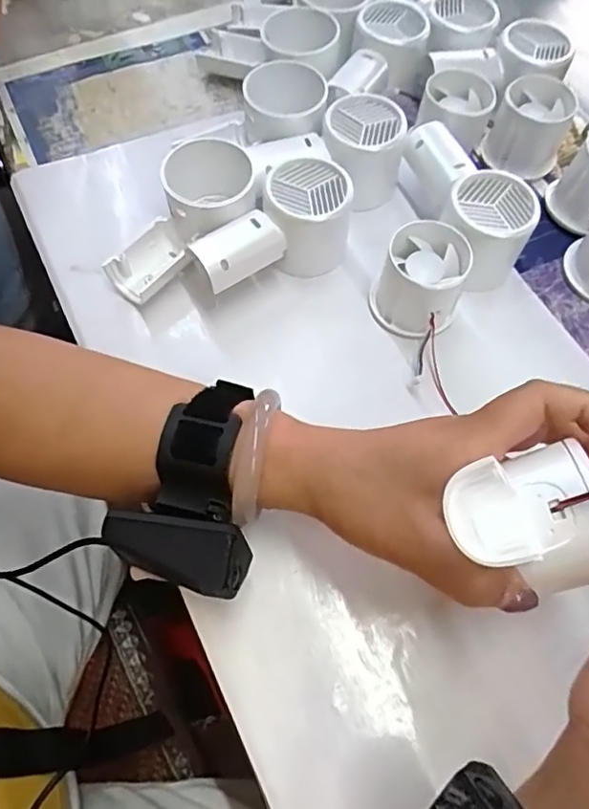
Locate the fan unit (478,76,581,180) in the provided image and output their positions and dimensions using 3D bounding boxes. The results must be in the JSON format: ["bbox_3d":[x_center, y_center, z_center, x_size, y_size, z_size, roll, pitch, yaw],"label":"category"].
[{"bbox_3d":[0.176,-0.208,0.422,0.055,0.046,0.060,1,65,-2],"label":"fan unit"}]

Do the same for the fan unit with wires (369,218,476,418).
[{"bbox_3d":[0.081,-0.079,0.357,0.053,0.050,0.053,1,65,-2],"label":"fan unit with wires"}]

